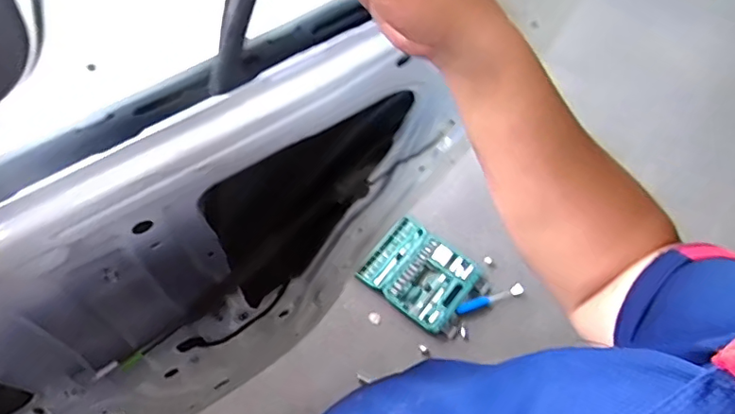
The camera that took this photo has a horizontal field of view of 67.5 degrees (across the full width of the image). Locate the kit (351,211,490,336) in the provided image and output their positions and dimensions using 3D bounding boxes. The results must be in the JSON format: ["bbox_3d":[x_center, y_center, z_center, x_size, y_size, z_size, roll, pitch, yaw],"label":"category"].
[{"bbox_3d":[0.162,0.199,1.604,0.325,0.062,0.249,34,65,16],"label":"kit"}]

